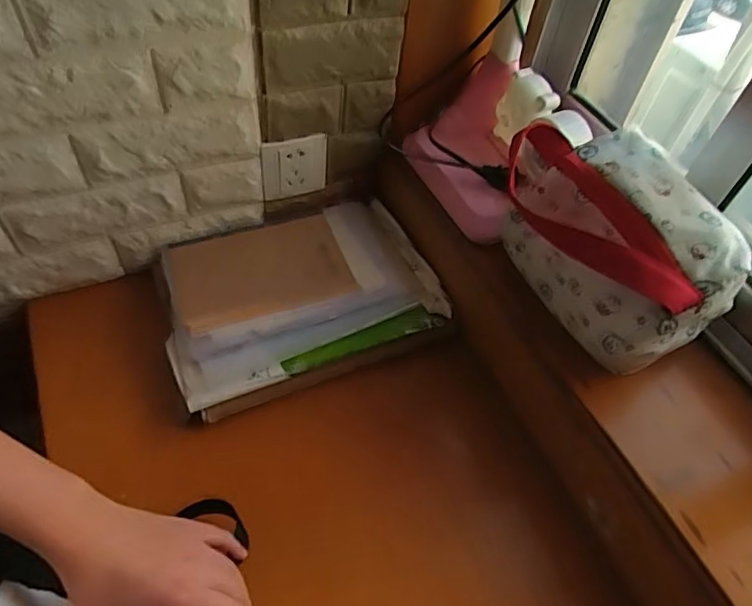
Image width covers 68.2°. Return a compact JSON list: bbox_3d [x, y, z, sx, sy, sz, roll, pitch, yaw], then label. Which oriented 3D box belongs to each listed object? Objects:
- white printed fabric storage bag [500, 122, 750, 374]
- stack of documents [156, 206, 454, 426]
[{"bbox_3d":[0.224,-0.069,0.548,0.146,0.117,0.243,-22,58,-20],"label":"white printed fabric storage bag"},{"bbox_3d":[-0.099,-0.016,0.720,0.333,0.058,0.243,-19,57,-18],"label":"stack of documents"}]

